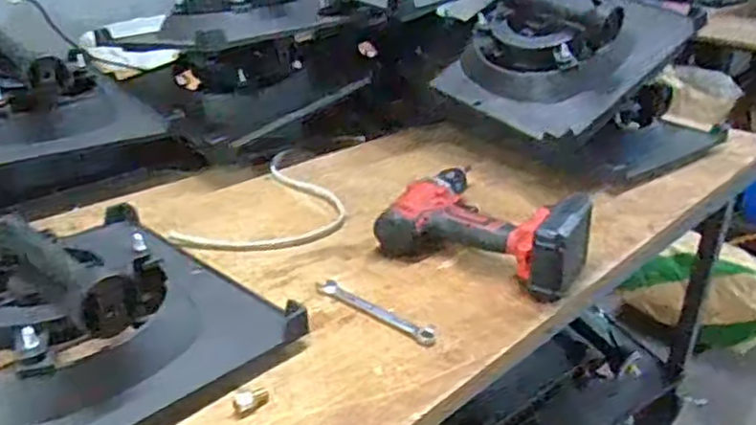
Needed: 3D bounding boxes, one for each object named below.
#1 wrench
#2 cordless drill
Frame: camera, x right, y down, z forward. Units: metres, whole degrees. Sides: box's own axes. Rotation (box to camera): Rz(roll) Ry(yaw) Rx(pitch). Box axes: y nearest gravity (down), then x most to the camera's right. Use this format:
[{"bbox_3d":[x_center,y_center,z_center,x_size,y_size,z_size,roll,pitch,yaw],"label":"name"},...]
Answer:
[{"bbox_3d":[-0.005,0.087,0.632,0.137,0.008,0.020,22,32,36],"label":"wrench"},{"bbox_3d":[0.121,0.003,0.736,0.202,0.077,0.174,17,29,28],"label":"cordless drill"}]

